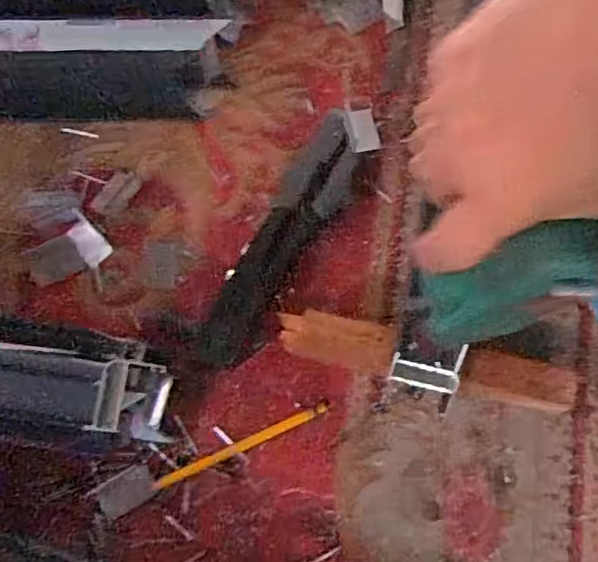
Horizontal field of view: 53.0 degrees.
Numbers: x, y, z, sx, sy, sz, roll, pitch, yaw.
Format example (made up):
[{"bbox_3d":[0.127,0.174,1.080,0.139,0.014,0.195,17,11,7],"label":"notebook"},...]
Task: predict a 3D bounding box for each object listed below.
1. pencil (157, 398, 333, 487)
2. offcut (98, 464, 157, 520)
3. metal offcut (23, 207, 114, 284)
[{"bbox_3d":[-0.043,0.128,0.467,0.144,0.006,0.010,-24,74,-6],"label":"pencil"},{"bbox_3d":[-0.130,0.159,0.454,0.040,0.004,0.026,-26,81,-16],"label":"offcut"},{"bbox_3d":[-0.200,-0.024,0.515,0.064,0.010,0.049,-42,77,-11],"label":"metal offcut"}]

